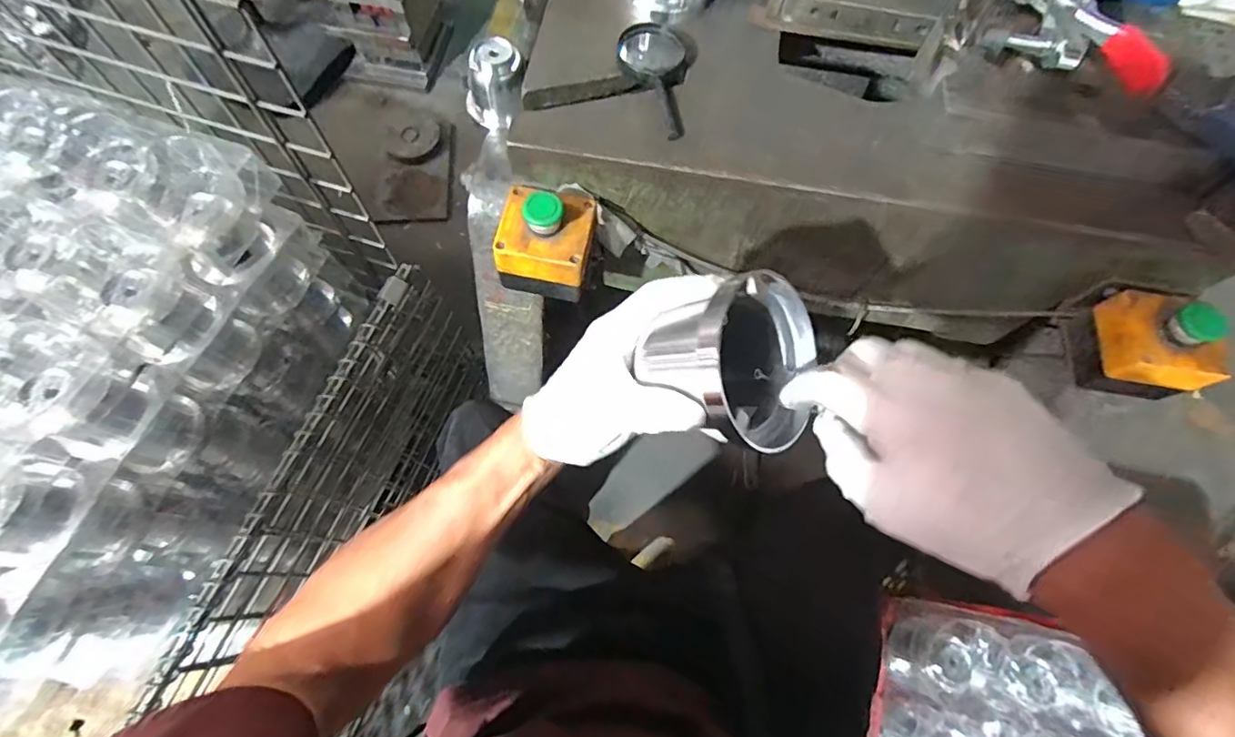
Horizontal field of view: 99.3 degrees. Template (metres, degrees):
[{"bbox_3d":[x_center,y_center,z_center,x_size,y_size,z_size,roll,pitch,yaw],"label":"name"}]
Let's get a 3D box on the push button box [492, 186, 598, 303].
[{"bbox_3d":[-0.062,-0.117,0.467,0.083,0.075,0.081,12,69,2],"label":"push button box"}]

